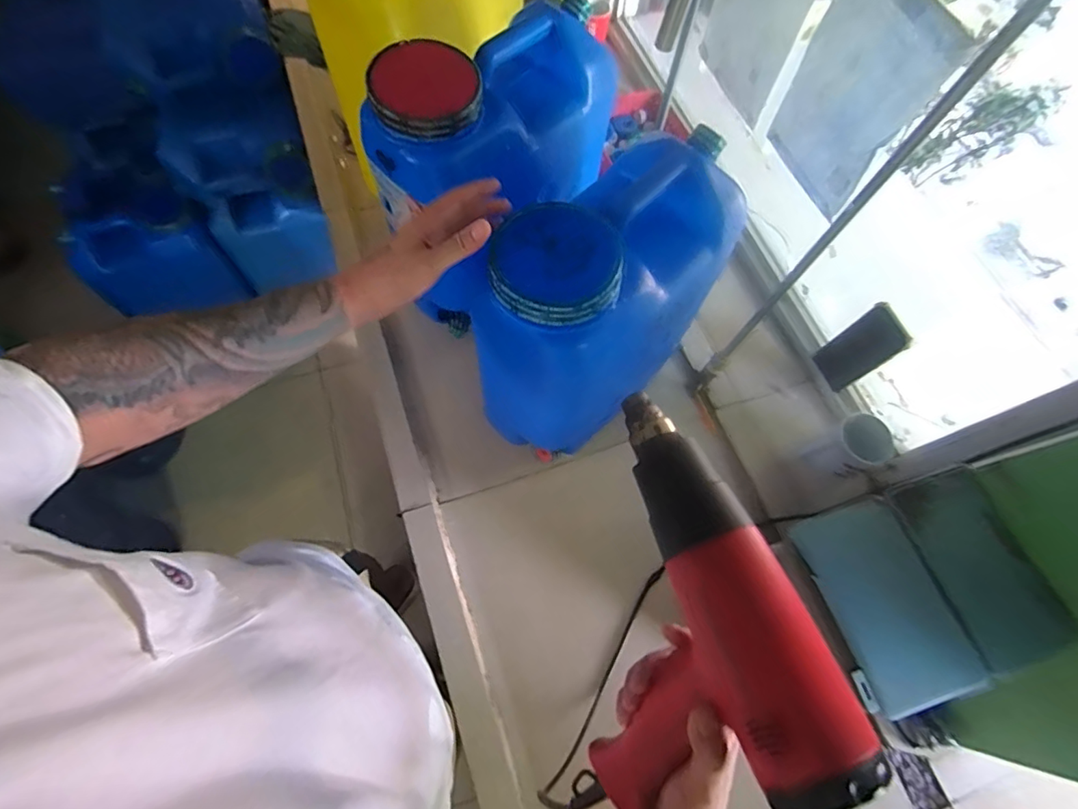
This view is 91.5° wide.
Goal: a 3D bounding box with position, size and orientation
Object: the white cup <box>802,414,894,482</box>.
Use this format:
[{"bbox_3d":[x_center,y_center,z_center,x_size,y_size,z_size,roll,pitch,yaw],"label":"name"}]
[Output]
[{"bbox_3d":[0.461,0.068,0.777,0.082,0.087,0.073,-34,74,-15],"label":"white cup"}]

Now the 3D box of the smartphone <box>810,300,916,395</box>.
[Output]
[{"bbox_3d":[0.494,-0.086,0.810,0.014,0.149,0.081,-2,63,-18],"label":"smartphone"}]

